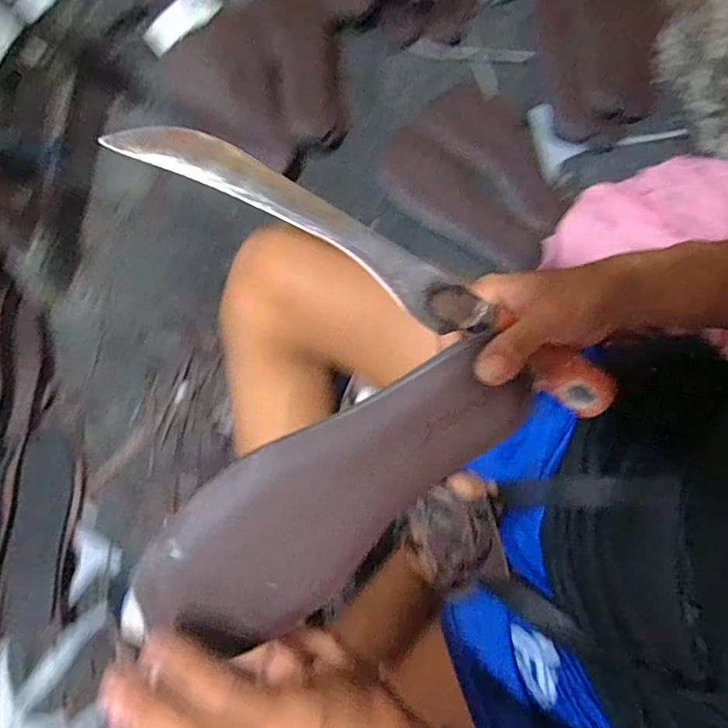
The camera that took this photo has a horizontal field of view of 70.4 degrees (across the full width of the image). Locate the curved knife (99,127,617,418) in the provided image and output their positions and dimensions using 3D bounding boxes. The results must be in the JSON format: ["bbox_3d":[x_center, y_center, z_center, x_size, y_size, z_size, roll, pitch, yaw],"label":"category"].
[{"bbox_3d":[0.033,-0.047,0.312,0.343,0.015,0.032,27,79,-23],"label":"curved knife"}]

